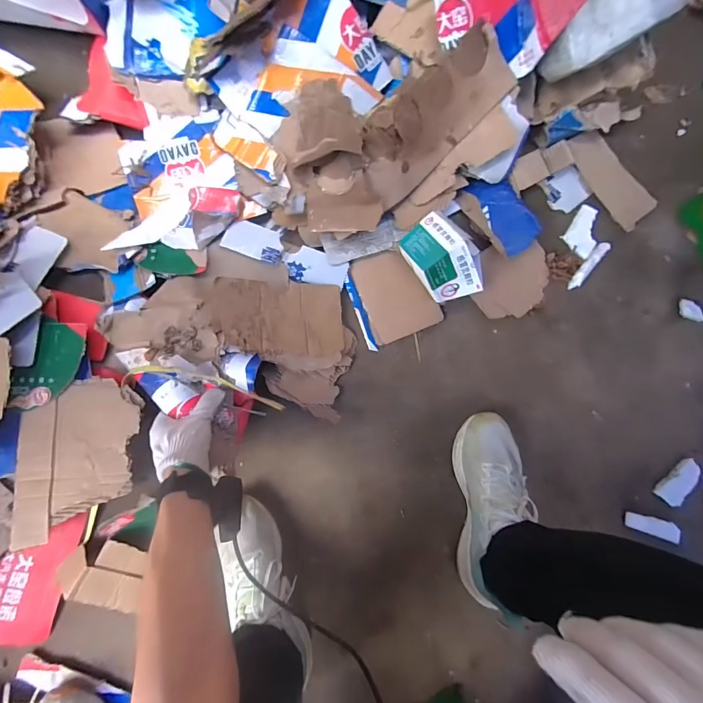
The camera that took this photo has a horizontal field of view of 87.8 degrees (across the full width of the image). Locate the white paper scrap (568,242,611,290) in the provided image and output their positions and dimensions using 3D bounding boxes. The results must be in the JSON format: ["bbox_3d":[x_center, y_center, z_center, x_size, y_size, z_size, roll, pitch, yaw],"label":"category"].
[{"bbox_3d":[0.431,-0.157,0.666,0.018,0.024,0.105,41,83,-2],"label":"white paper scrap"}]

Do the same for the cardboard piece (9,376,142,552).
[{"bbox_3d":[-0.398,0.158,0.525,0.163,0.016,0.231,4,86,-6],"label":"cardboard piece"}]

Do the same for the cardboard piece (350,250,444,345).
[{"bbox_3d":[0.080,-0.100,0.639,0.121,0.015,0.147,-19,89,-7],"label":"cardboard piece"}]

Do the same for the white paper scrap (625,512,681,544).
[{"bbox_3d":[0.527,0.305,0.634,0.096,0.010,0.031,19,85,-5],"label":"white paper scrap"}]

